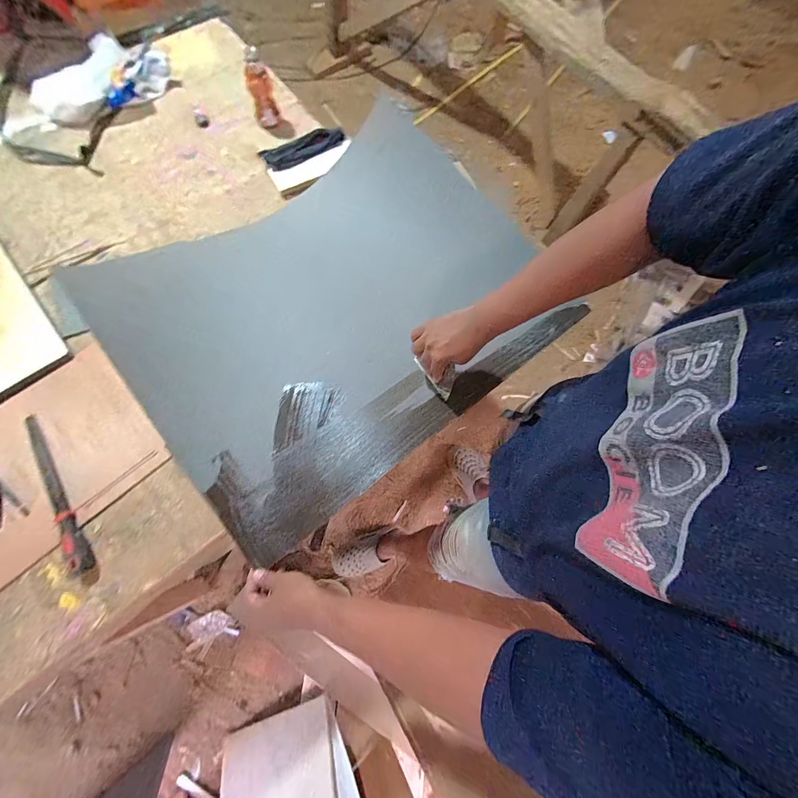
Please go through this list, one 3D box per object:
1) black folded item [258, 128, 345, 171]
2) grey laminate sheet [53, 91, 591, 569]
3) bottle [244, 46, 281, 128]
[{"bbox_3d":[-0.218,-0.587,0.806,0.196,0.028,0.059,-29,76,-10],"label":"black folded item"},{"bbox_3d":[-0.114,-0.182,0.655,0.739,0.108,0.609,-36,77,-12],"label":"grey laminate sheet"},{"bbox_3d":[-0.320,-0.711,0.798,0.058,0.135,0.048,-18,74,-8],"label":"bottle"}]

